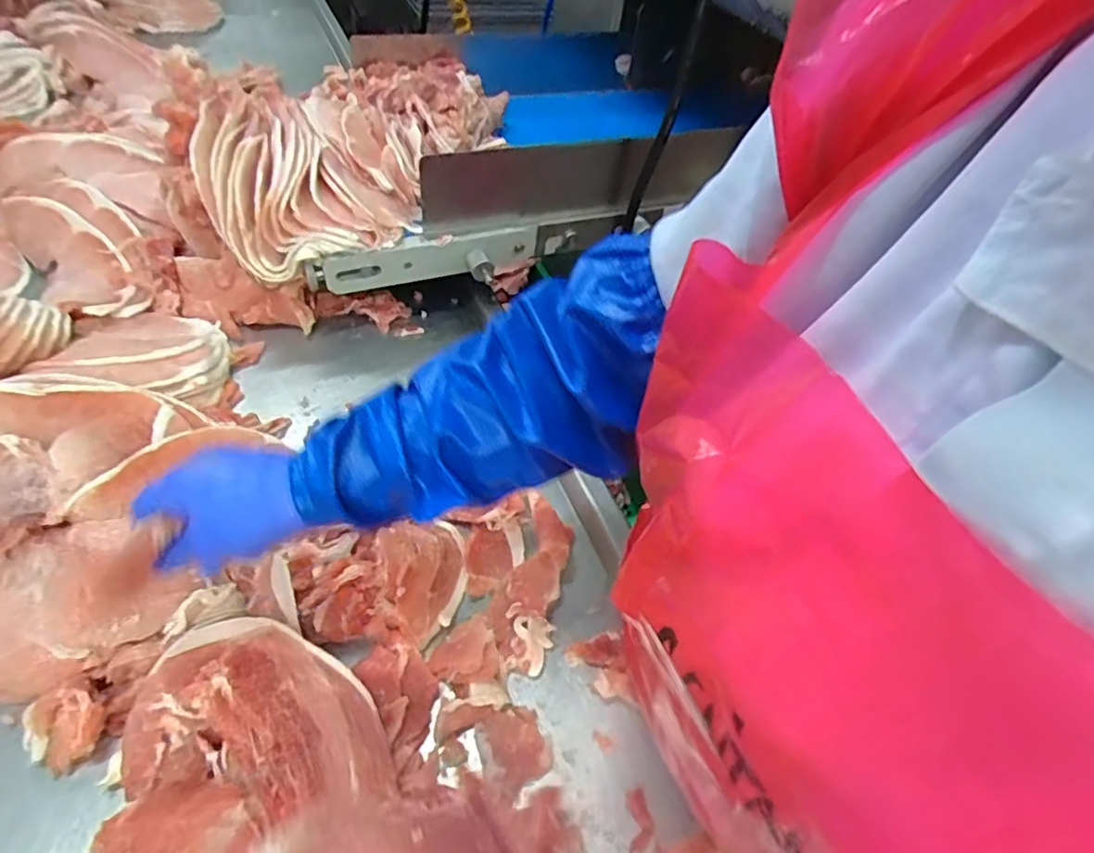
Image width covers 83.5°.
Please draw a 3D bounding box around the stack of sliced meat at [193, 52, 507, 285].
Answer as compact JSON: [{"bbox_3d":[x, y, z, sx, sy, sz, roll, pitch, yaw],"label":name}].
[{"bbox_3d":[-0.258,-0.396,0.853,0.265,0.119,0.478,15,47,9],"label":"stack of sliced meat"}]

